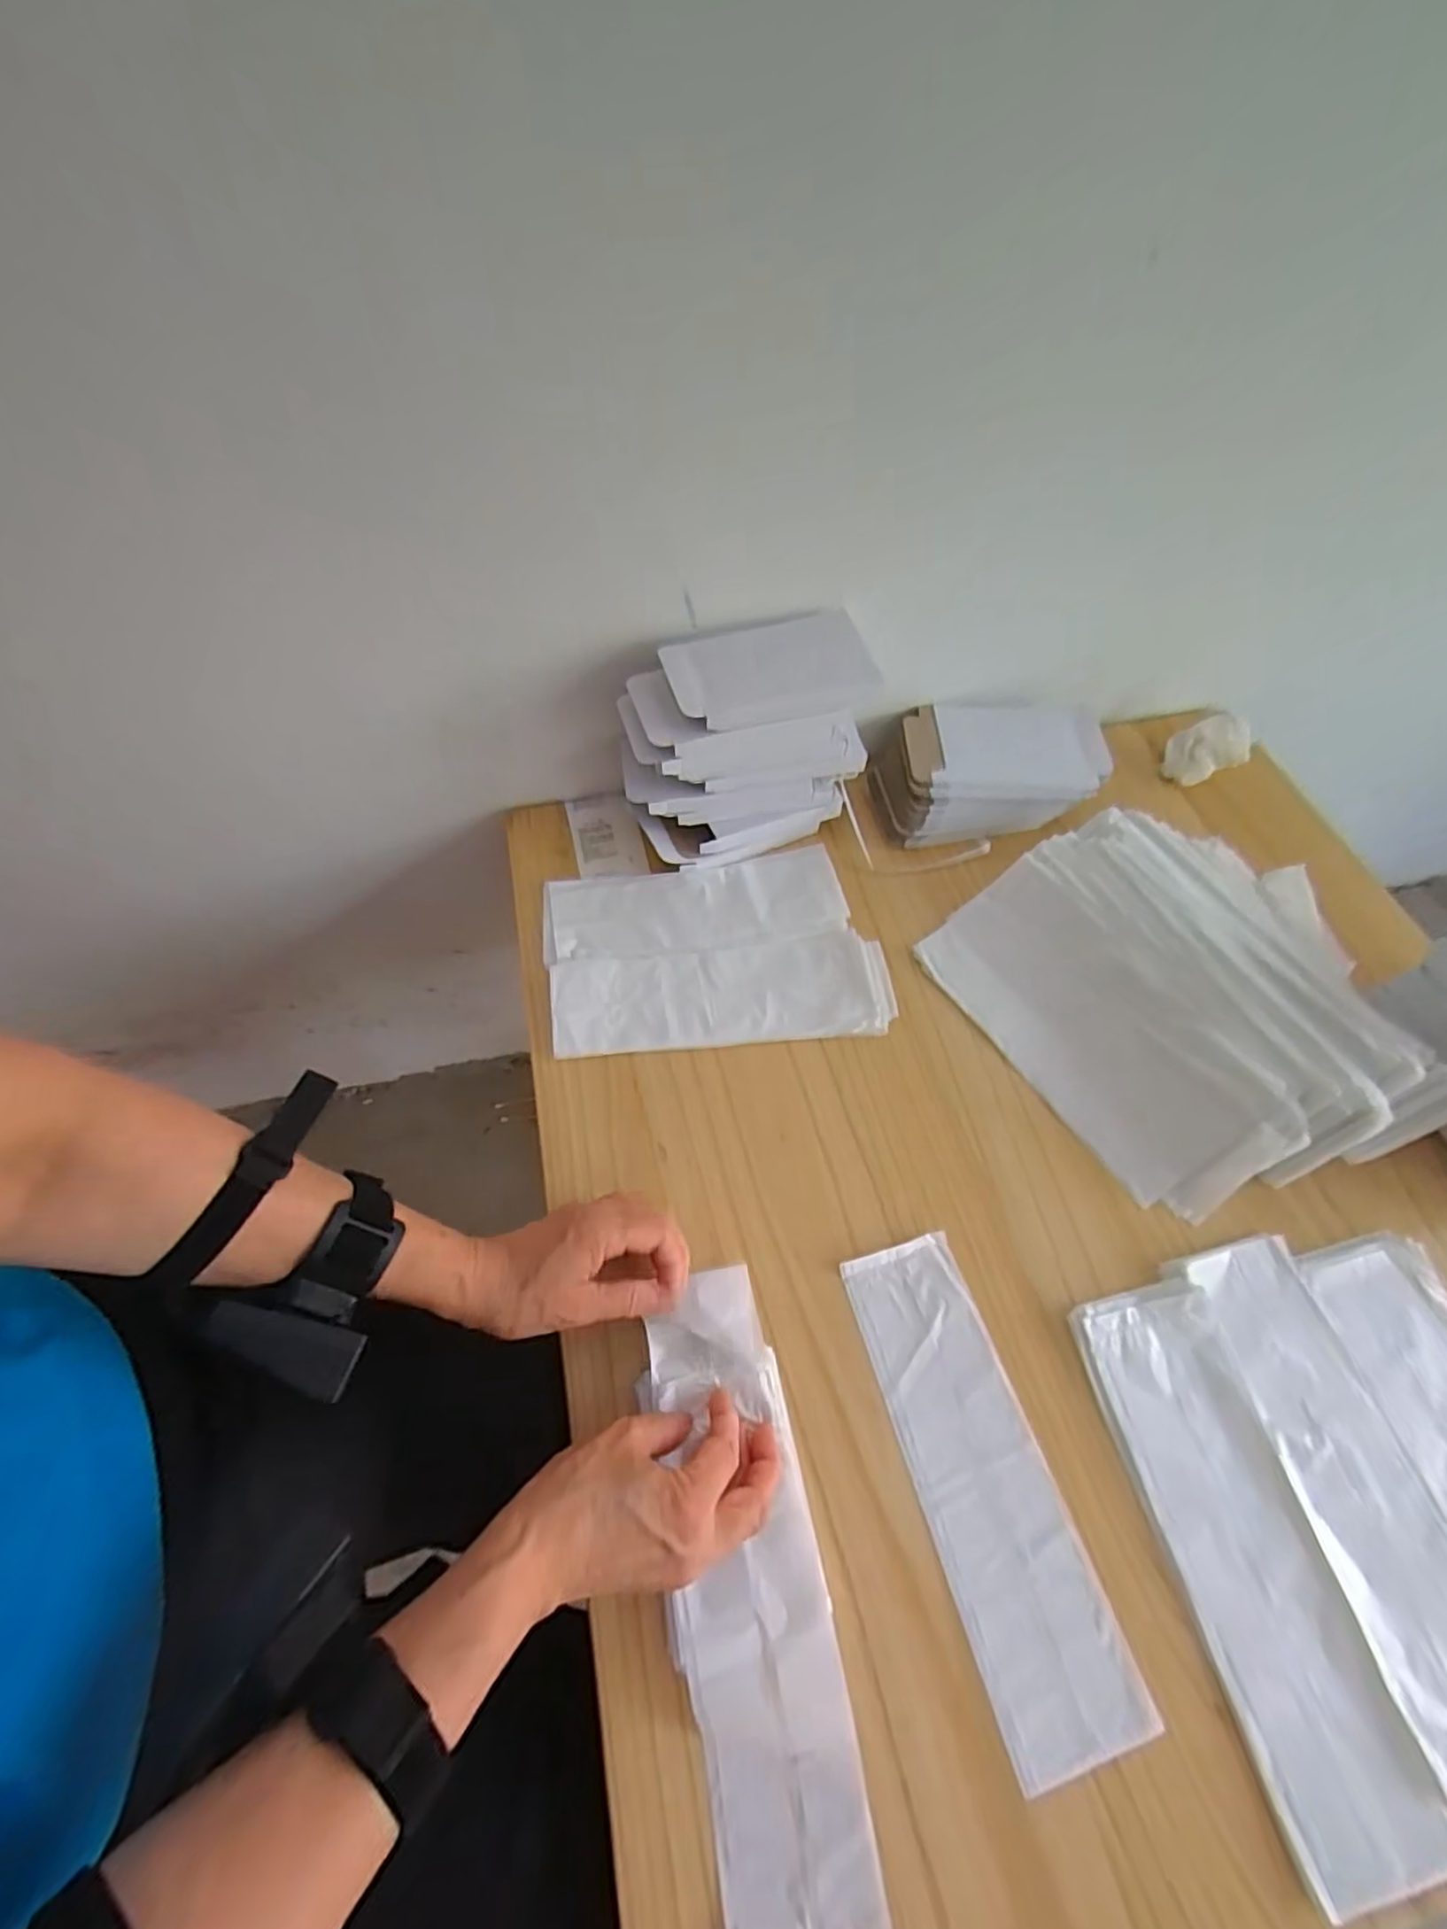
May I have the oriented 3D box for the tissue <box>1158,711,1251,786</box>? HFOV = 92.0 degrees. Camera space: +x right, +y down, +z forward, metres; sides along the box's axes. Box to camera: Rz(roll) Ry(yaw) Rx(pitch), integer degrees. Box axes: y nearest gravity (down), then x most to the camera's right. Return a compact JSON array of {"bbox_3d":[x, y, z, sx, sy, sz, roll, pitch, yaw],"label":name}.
[{"bbox_3d":[0.473,-0.210,0.686,0.075,0.048,0.052,-18,62,-11],"label":"tissue"}]

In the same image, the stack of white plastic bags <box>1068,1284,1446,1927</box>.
[{"bbox_3d":[0.287,0.321,0.387,0.088,0.010,0.252,-9,61,-6],"label":"stack of white plastic bags"}]

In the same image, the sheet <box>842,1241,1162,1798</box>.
[{"bbox_3d":[0.148,0.292,0.406,0.077,0.009,0.245,-14,61,-9],"label":"sheet"}]

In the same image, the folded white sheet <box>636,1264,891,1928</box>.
[{"bbox_3d":[0.011,0.318,0.364,0.080,0.022,0.287,-9,61,-6],"label":"folded white sheet"}]

